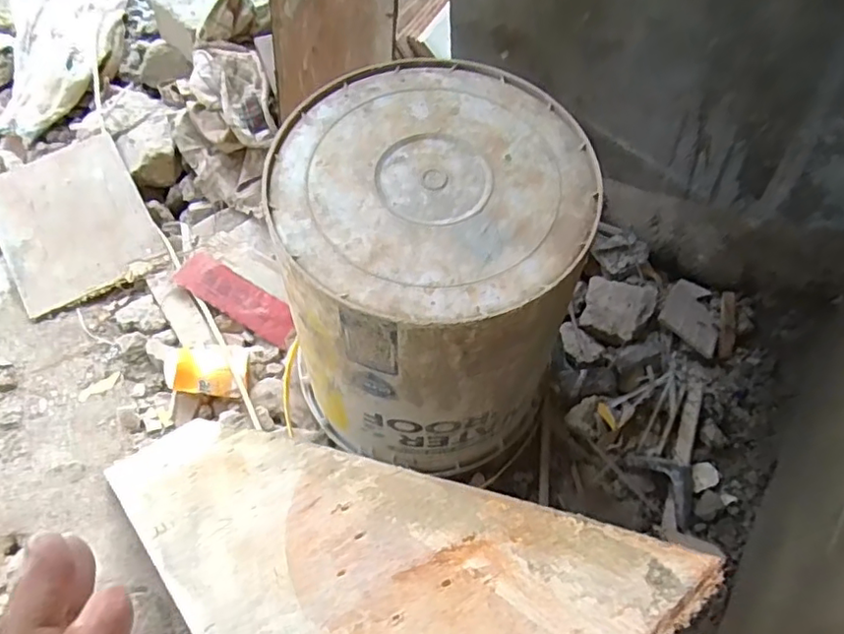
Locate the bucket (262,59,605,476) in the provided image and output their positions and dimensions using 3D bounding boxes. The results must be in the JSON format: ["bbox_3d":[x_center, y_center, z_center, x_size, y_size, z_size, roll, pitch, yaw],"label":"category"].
[{"bbox_3d":[0.015,-0.009,0.606,0.247,0.363,0.250,-2,51,3],"label":"bucket"}]

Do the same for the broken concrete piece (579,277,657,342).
[{"bbox_3d":[0.263,-0.016,0.822,0.087,0.038,0.089,21,55,20],"label":"broken concrete piece"}]

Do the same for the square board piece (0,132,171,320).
[{"bbox_3d":[-0.518,-0.141,0.905,0.203,0.007,0.249,-29,76,-12],"label":"square board piece"}]

